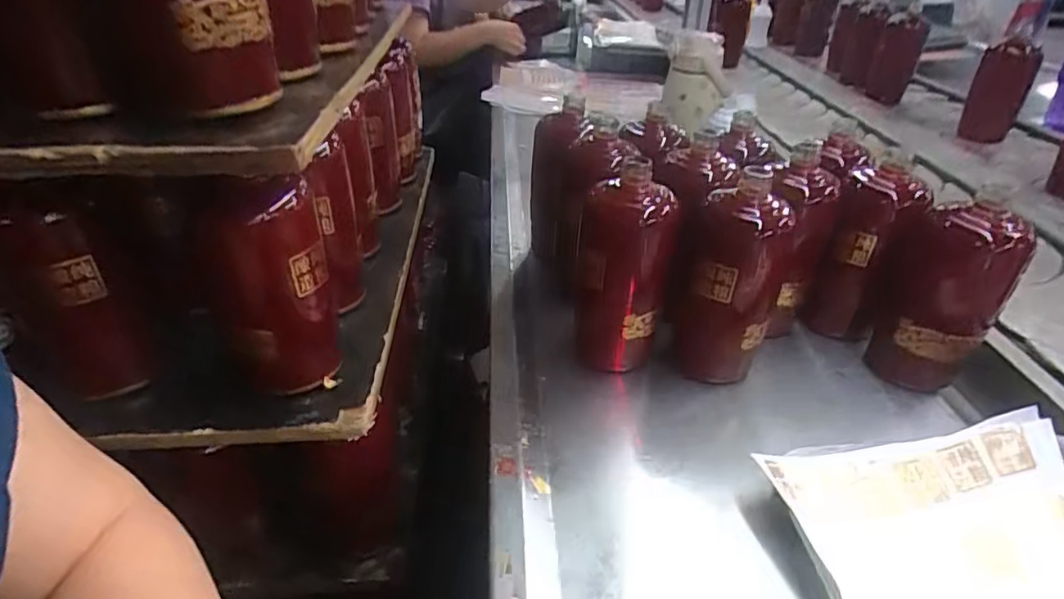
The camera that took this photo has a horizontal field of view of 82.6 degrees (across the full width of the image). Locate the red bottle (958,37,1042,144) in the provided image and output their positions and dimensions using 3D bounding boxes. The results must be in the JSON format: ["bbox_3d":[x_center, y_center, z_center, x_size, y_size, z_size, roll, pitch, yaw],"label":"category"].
[{"bbox_3d":[0.853,-0.381,1.107,0.084,0.167,0.101,21,38,28],"label":"red bottle"}]

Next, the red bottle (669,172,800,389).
[{"bbox_3d":[0.172,-0.012,0.546,0.084,0.203,0.089,11,34,16],"label":"red bottle"}]

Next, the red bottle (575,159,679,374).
[{"bbox_3d":[0.079,-0.032,0.549,0.090,0.179,0.103,5,33,8],"label":"red bottle"}]

